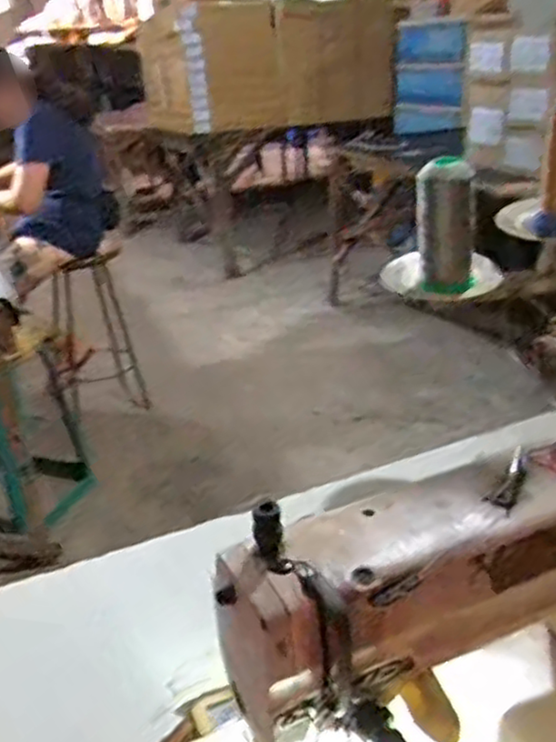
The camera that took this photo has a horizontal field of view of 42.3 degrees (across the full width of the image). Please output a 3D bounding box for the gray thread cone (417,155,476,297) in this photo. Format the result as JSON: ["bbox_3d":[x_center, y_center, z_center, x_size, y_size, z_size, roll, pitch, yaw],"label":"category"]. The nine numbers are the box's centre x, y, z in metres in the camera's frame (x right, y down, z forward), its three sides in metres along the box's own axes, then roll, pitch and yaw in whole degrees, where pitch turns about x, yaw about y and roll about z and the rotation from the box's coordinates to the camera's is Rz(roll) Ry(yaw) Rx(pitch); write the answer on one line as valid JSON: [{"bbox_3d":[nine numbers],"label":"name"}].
[{"bbox_3d":[0.172,-0.142,0.733,0.060,0.130,0.053,4,25,14],"label":"gray thread cone"}]

